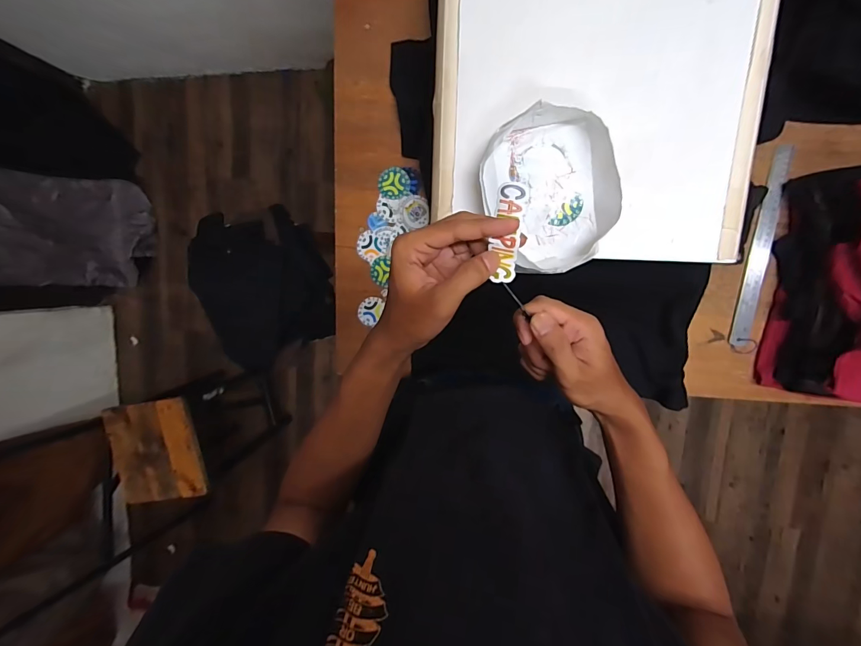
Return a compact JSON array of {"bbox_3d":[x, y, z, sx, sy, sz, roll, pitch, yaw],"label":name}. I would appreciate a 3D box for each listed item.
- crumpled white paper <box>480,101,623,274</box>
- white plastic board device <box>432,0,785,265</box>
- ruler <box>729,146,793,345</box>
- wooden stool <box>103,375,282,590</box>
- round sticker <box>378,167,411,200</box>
[{"bbox_3d":[0.151,-0.163,0.489,0.172,0.049,0.195,-29,94,9],"label":"crumpled white paper"},{"bbox_3d":[0.210,-0.342,0.475,0.402,0.026,0.499,4,97,6],"label":"white plastic board device"},{"bbox_3d":[0.545,-0.121,0.631,0.035,0.008,0.319,6,99,5],"label":"ruler"},{"bbox_3d":[-0.788,0.351,1.388,0.319,0.557,0.304,-10,97,7],"label":"wooden stool"},{"bbox_3d":[-0.066,-0.253,0.692,0.059,0.004,0.054,1,98,6],"label":"round sticker"}]

